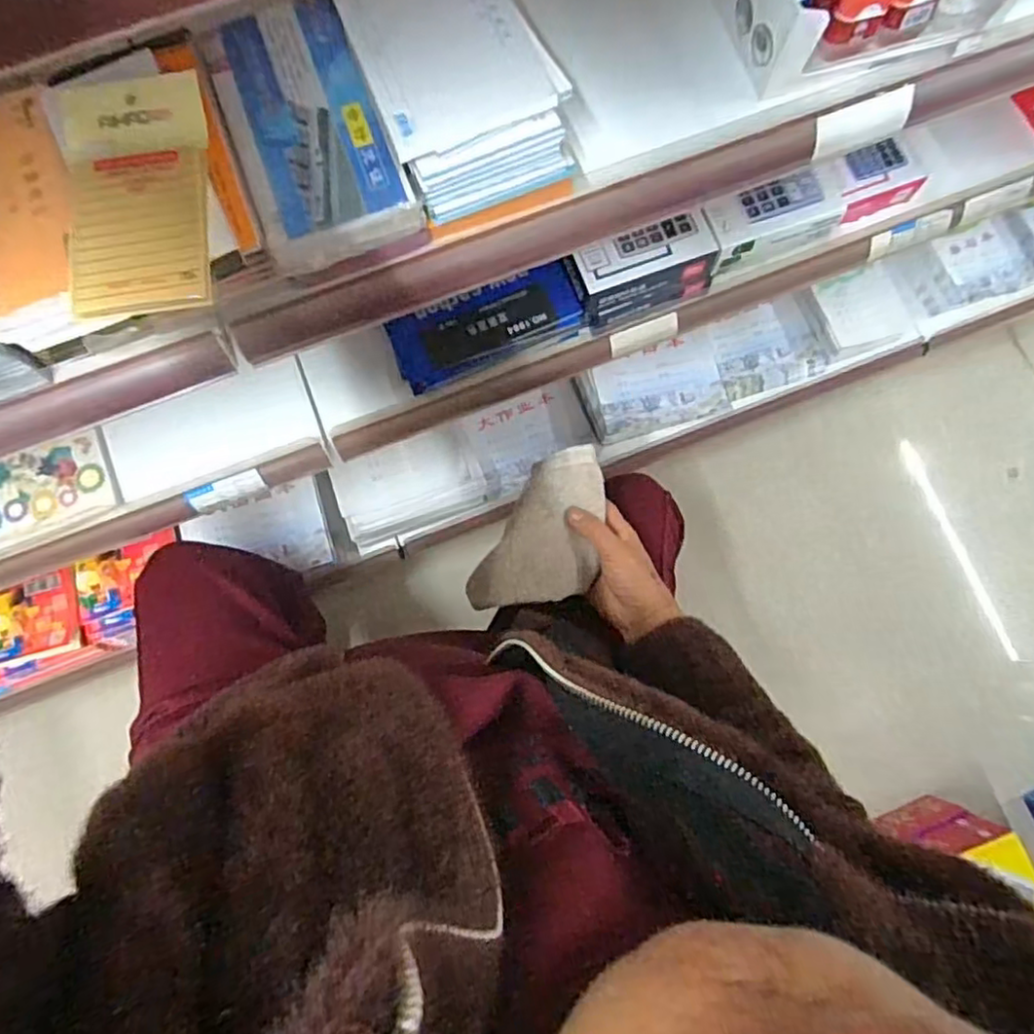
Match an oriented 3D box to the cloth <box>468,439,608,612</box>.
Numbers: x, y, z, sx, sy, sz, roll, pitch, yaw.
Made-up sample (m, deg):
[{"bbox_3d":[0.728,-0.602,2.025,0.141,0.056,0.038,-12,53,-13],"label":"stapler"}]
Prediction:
[{"bbox_3d":[0.032,0.017,0.588,0.089,0.030,0.166,27,80,6],"label":"cloth"}]

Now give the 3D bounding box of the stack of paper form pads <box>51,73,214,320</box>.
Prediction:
[{"bbox_3d":[-0.226,-0.194,0.391,0.084,0.012,0.149,-9,79,-1],"label":"stack of paper form pads"}]

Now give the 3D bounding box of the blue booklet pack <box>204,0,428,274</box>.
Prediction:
[{"bbox_3d":[-0.137,-0.253,0.430,0.094,0.027,0.175,-22,79,-4],"label":"blue booklet pack"}]

